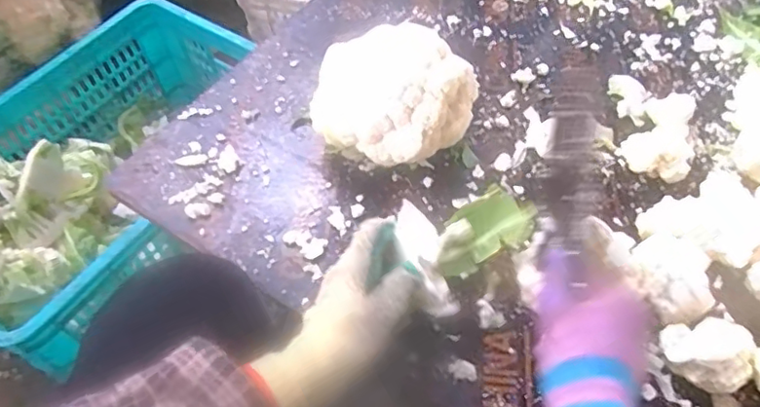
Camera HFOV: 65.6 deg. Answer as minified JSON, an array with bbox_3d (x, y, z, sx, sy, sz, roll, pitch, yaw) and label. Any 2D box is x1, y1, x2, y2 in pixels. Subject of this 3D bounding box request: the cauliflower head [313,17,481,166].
[{"bbox_3d":[0.013,-0.101,0.607,0.155,0.121,0.121,16,57,13],"label":"cauliflower head"}]

